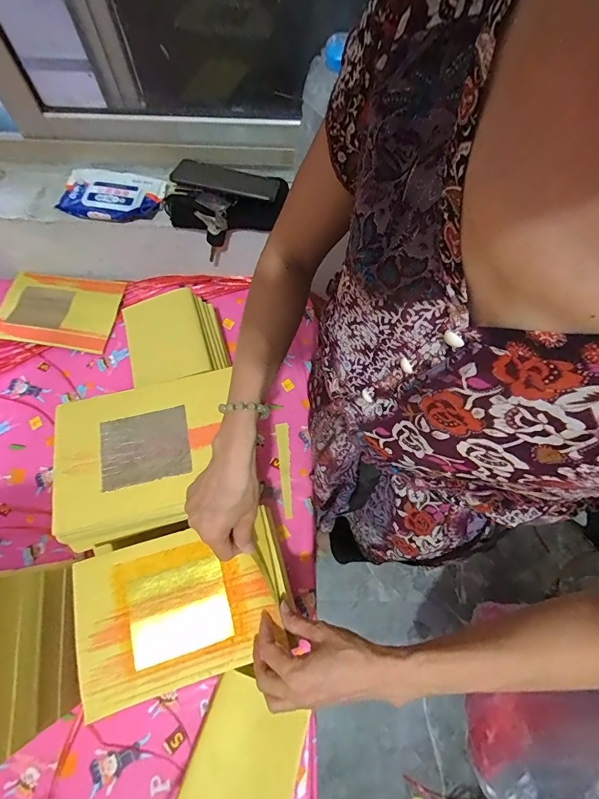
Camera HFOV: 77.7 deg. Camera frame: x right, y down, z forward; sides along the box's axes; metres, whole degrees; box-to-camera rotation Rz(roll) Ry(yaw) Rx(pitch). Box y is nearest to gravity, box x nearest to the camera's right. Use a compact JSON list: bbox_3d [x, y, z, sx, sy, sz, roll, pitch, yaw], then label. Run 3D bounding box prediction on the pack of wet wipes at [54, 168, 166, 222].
[{"bbox_3d":[-0.317,-0.348,0.636,0.176,0.035,0.090,4,60,3],"label":"pack of wet wipes"}]

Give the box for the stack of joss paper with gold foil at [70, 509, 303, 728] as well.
[{"bbox_3d":[-0.133,0.234,0.432,0.236,0.037,0.156,-16,61,-8],"label":"stack of joss paper with gold foil"}]

